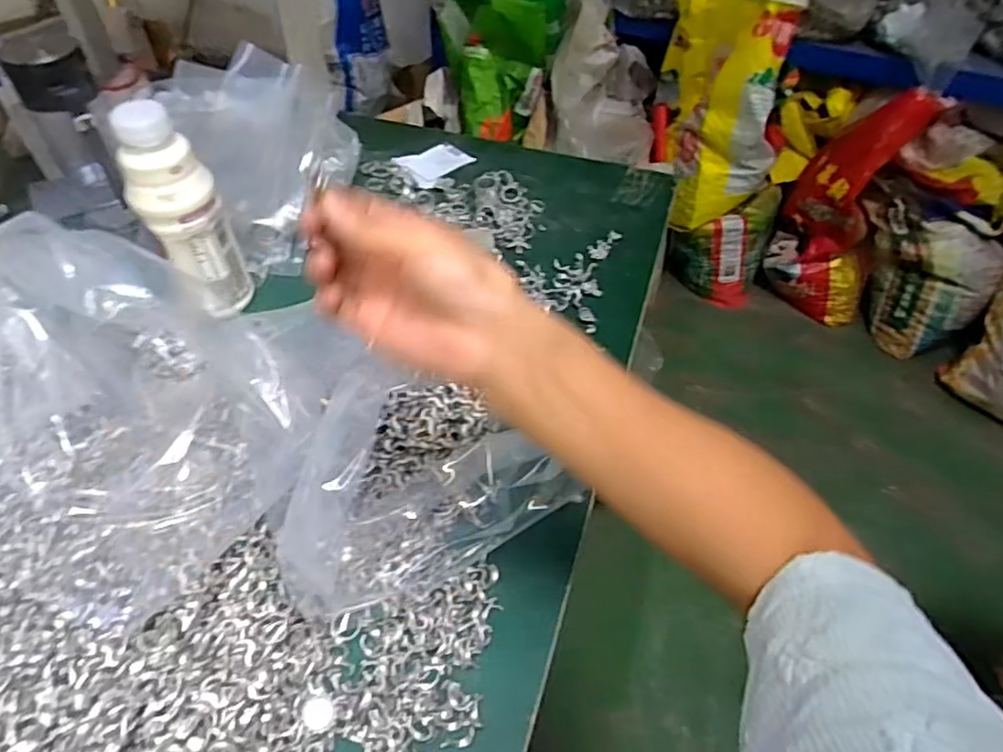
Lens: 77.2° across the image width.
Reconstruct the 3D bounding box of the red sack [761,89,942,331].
[{"bbox_3d":[0.863,-0.406,1.575,0.280,0.567,0.186,34,56,22],"label":"red sack"}]

